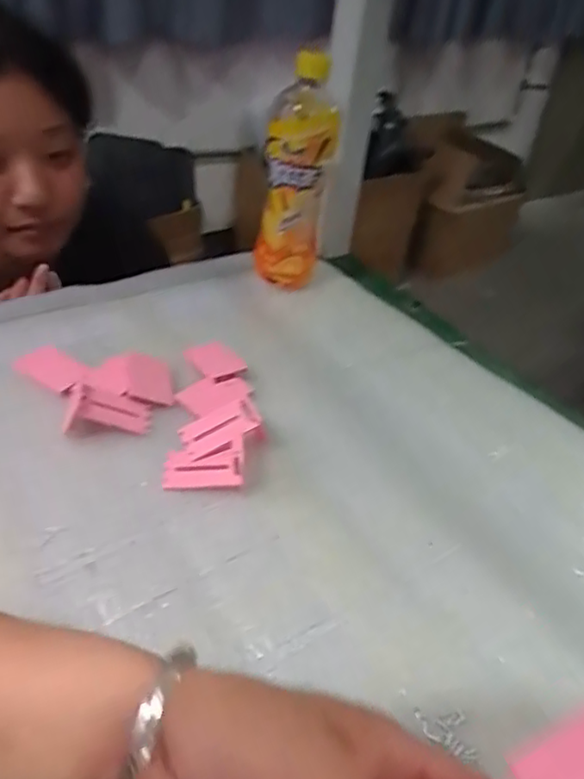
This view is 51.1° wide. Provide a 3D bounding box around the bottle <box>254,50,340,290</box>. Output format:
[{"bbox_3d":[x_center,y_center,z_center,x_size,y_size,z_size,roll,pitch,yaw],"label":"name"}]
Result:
[{"bbox_3d":[0.002,-0.209,0.619,0.069,0.206,0.073,3,40,-6],"label":"bottle"}]

